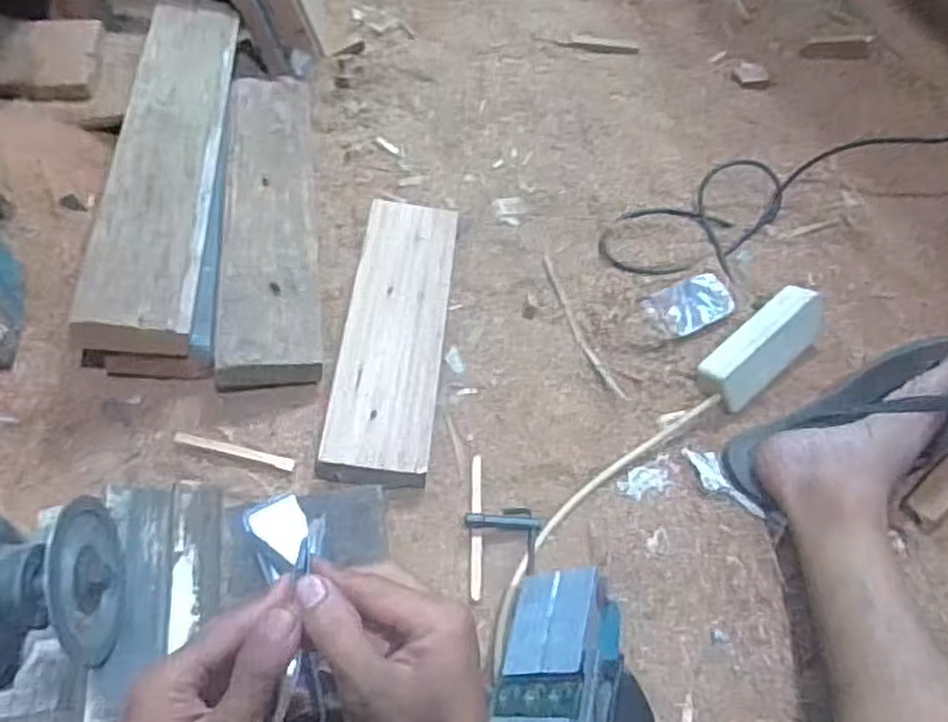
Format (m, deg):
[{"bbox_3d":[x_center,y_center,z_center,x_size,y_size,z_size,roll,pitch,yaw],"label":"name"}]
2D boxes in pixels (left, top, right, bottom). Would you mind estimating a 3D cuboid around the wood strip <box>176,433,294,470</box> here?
[{"bbox_3d":[-0.247,0.092,0.794,0.129,0.008,0.014,12,52,10],"label":"wood strip"}]

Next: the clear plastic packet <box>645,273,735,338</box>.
[{"bbox_3d":[0.255,-0.067,0.902,0.101,0.012,0.071,-20,54,-15],"label":"clear plastic packet"}]

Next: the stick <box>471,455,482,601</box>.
[{"bbox_3d":[0.003,0.159,0.748,0.011,0.008,0.145,0,53,0],"label":"stick"}]

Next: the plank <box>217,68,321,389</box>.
[{"bbox_3d":[-0.257,-0.202,0.990,0.110,0.054,0.564,-7,51,-5],"label":"plank"}]

